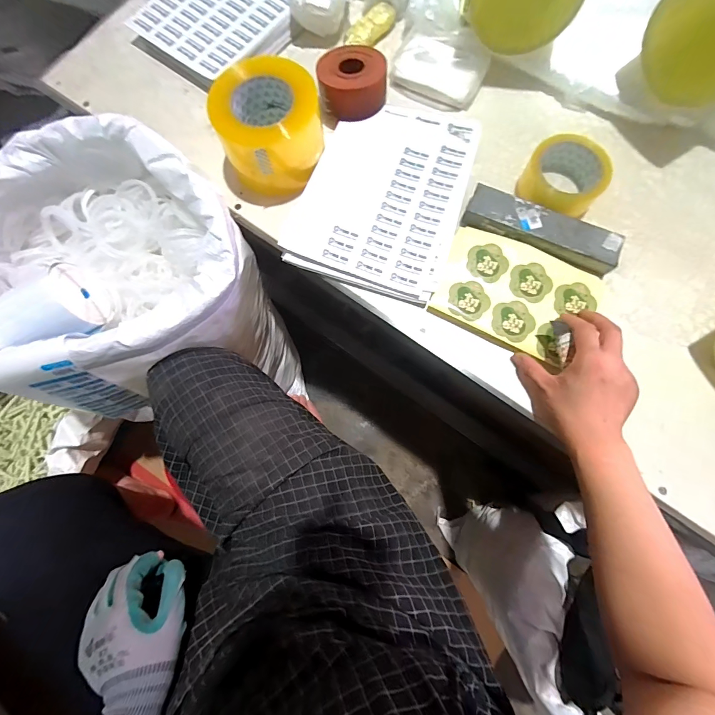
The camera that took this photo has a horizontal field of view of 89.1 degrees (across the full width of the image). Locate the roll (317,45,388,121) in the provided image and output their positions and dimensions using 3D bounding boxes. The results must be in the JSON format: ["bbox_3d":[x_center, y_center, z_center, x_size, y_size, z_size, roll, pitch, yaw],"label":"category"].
[{"bbox_3d":[-0.007,-0.394,0.521,0.095,0.038,0.087,-14,78,-3],"label":"roll"}]

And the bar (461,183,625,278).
[{"bbox_3d":[0.242,-0.170,0.481,0.197,0.029,0.053,23,79,5],"label":"bar"}]

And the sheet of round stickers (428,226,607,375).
[{"bbox_3d":[0.210,-0.079,0.477,0.204,0.027,0.145,23,79,5],"label":"sheet of round stickers"}]

